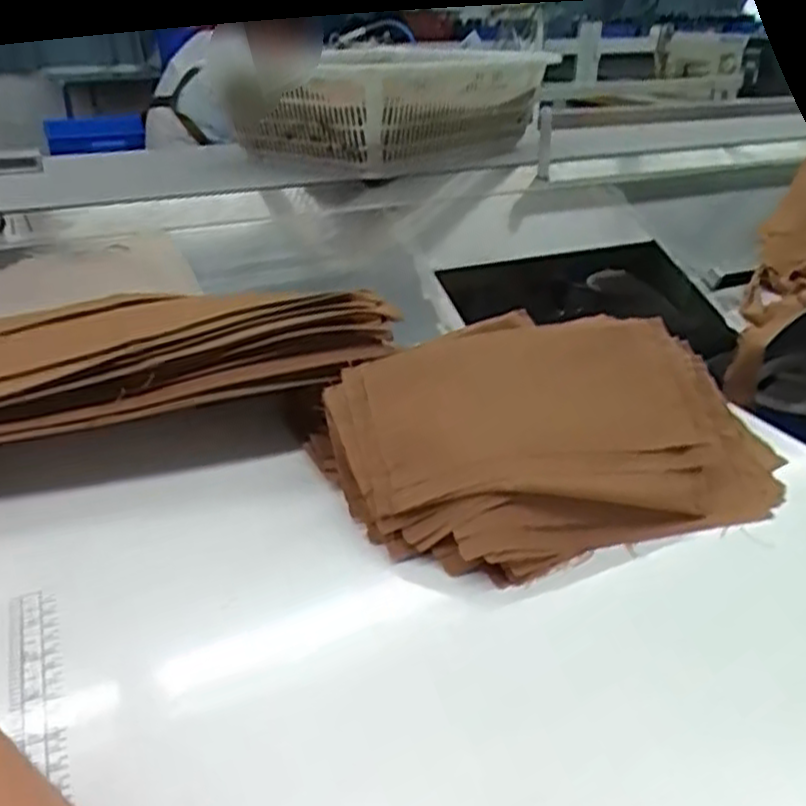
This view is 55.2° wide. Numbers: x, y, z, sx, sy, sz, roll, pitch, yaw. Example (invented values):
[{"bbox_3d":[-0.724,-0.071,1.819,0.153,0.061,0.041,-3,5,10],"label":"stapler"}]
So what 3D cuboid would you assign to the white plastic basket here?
[{"bbox_3d":[-0.017,-0.443,1.180,0.245,0.139,0.418,23,35,38],"label":"white plastic basket"}]

